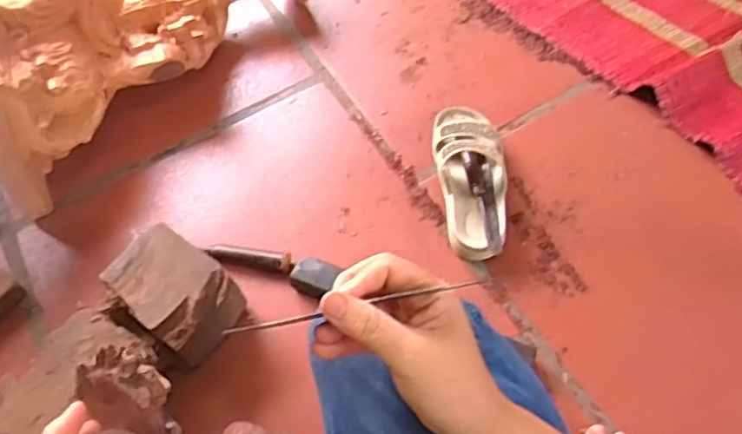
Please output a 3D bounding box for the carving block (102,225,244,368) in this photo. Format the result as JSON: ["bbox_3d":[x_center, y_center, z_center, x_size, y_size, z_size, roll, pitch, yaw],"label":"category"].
[{"bbox_3d":[-0.223,0.097,0.774,0.145,0.099,0.103,35,67,23],"label":"carving block"}]

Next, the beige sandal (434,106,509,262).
[{"bbox_3d":[0.133,-0.055,0.869,0.089,0.064,0.235,-4,58,2],"label":"beige sandal"}]

